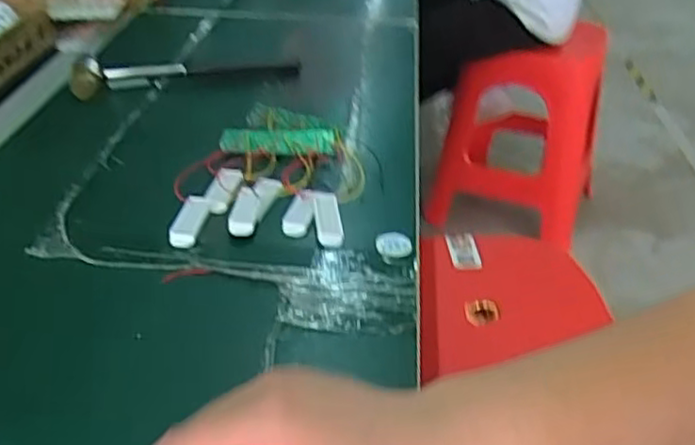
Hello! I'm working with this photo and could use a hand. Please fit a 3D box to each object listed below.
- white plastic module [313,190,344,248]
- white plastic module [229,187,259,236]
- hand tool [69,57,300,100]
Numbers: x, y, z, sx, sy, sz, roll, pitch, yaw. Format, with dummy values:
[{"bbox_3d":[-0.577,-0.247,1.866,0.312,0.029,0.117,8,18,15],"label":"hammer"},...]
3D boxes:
[{"bbox_3d":[-0.016,-0.005,0.577,0.021,0.011,0.067,-3,35,-8],"label":"white plastic module"},{"bbox_3d":[-0.082,-0.009,0.567,0.018,0.014,0.056,3,35,1],"label":"white plastic module"},{"bbox_3d":[-0.177,-0.170,0.786,0.247,0.034,0.041,-12,36,-19],"label":"hand tool"}]

